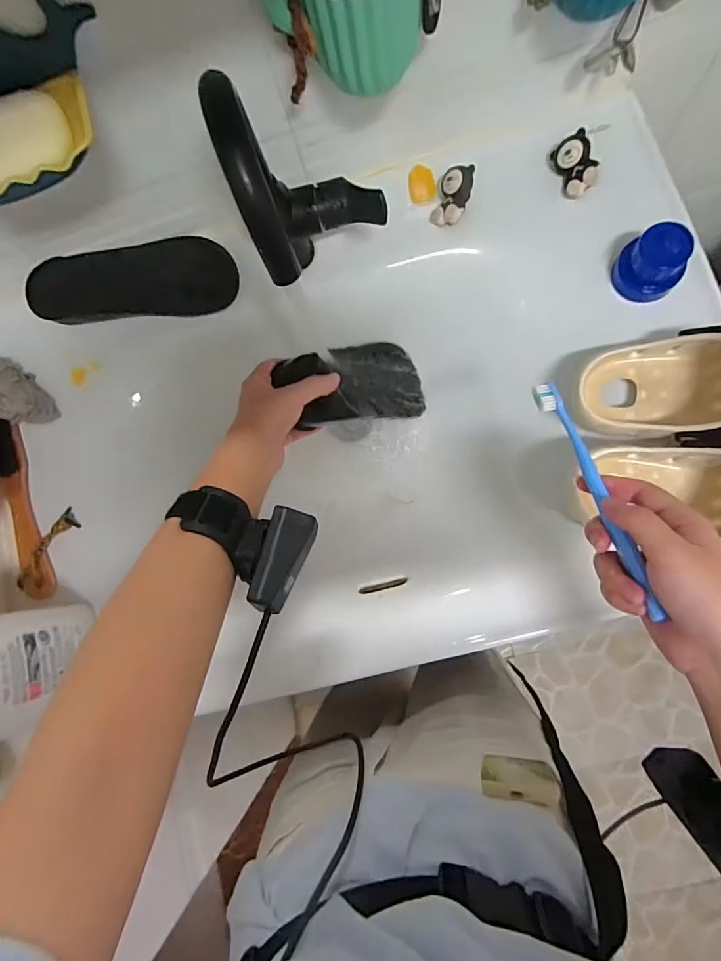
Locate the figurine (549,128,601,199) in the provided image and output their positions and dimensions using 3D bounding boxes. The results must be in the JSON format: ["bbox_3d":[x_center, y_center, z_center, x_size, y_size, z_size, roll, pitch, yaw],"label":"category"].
[{"bbox_3d":[0.222,-0.324,0.466,0.031,0.023,0.055,-21,81,5],"label":"figurine"}]

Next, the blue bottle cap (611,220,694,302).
[{"bbox_3d":[0.280,-0.207,0.435,0.055,0.050,0.048,3,84,8],"label":"blue bottle cap"}]

